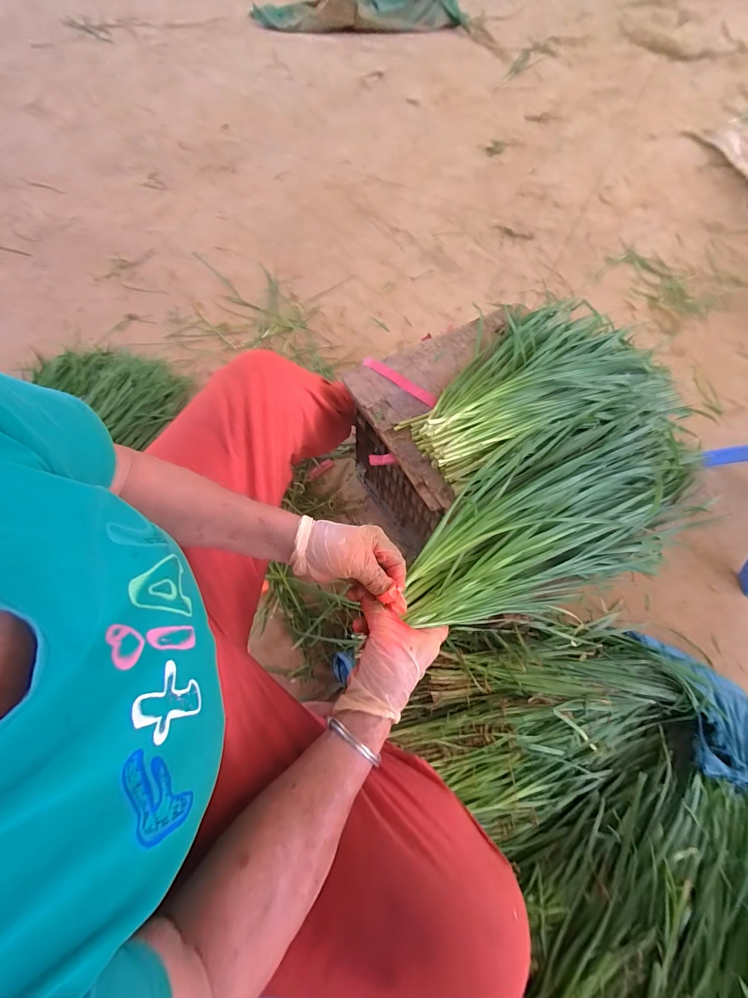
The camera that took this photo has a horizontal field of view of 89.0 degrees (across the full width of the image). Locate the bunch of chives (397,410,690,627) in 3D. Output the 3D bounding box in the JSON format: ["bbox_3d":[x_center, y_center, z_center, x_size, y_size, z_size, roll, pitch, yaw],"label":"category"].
[{"bbox_3d":[0.256,0.019,0.514,0.512,0.069,0.218,-25,70,-22],"label":"bunch of chives"}]

